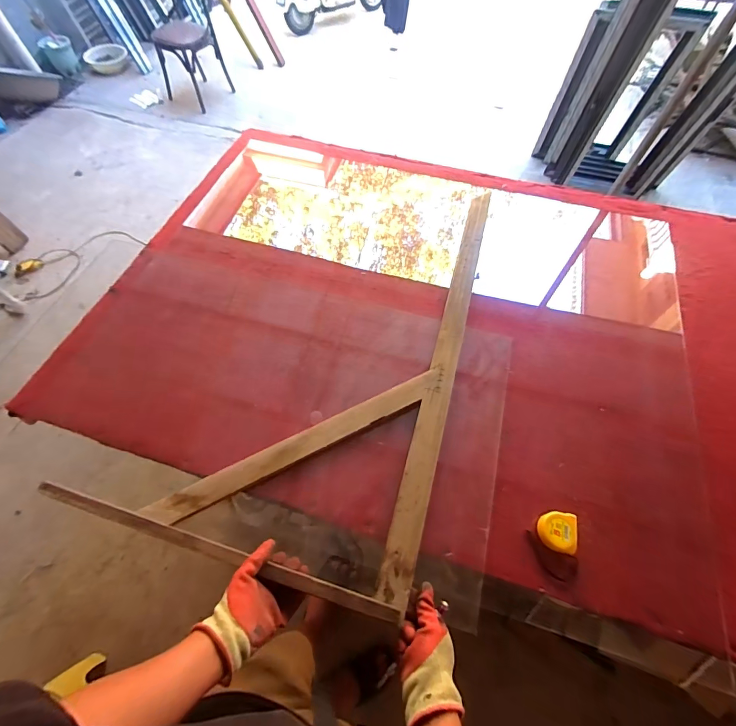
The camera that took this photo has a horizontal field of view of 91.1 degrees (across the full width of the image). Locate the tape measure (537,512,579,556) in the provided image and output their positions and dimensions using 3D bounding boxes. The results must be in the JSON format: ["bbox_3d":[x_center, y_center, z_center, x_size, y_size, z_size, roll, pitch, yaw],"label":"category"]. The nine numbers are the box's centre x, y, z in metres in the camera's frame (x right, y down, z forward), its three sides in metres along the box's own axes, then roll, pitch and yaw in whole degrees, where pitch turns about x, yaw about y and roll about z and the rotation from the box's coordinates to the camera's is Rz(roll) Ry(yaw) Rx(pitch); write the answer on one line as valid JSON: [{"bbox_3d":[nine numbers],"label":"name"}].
[{"bbox_3d":[0.368,0.327,0.700,0.066,0.031,0.070,11,59,4],"label":"tape measure"}]

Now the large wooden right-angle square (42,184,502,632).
[{"bbox_3d":[-0.110,-0.103,0.934,0.691,0.052,1.118,16,60,7],"label":"large wooden right-angle square"}]

